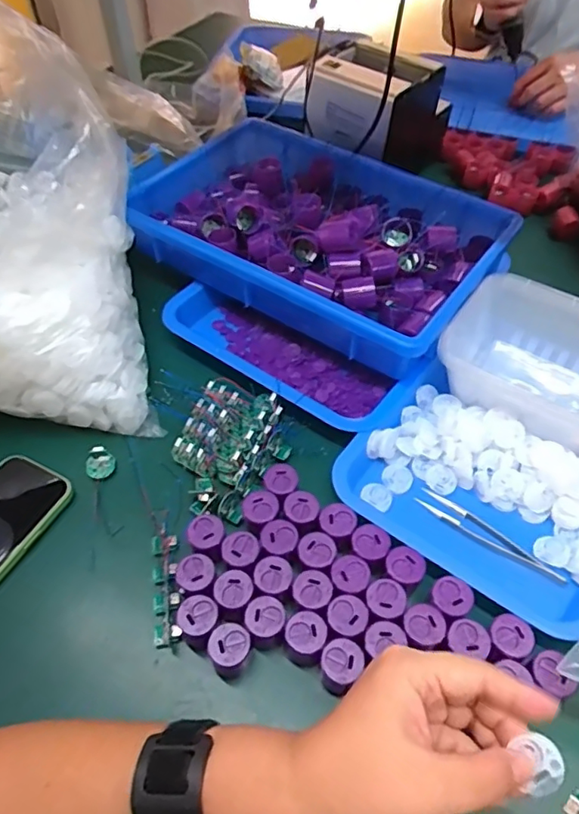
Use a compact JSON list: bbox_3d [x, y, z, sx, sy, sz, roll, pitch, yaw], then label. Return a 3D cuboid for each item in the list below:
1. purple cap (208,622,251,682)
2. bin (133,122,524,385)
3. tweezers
[{"bbox_3d":[-0.040,0.168,0.385,0.026,0.035,0.027,0,51,0],"label":"purple cap"},{"bbox_3d":[0.029,-0.186,0.610,0.370,0.088,0.254,27,56,20],"label":"bin"},{"bbox_3d":[0.158,0.103,0.446,0.121,0.004,0.020,33,59,24],"label":"tweezers"}]

